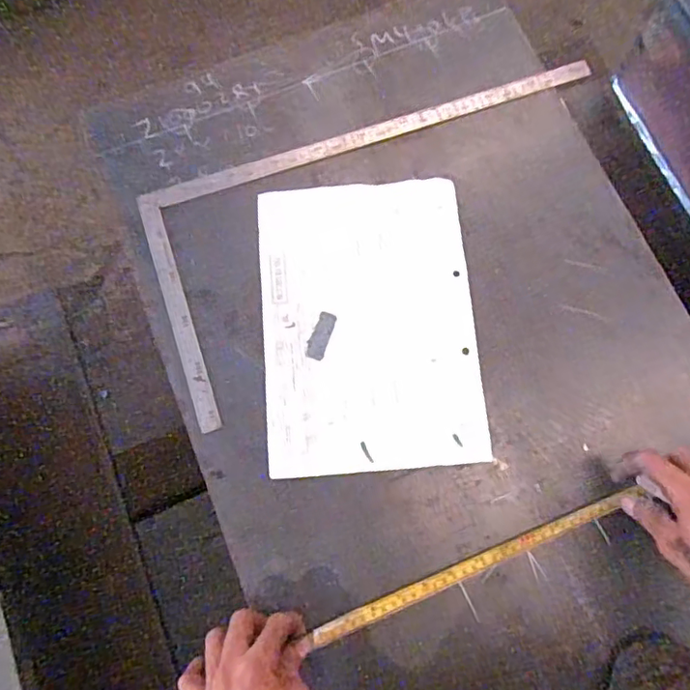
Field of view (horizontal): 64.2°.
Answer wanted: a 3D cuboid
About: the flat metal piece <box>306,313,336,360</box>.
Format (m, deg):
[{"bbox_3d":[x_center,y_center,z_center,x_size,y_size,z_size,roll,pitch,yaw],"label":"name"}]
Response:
[{"bbox_3d":[-0.023,-0.009,0.550,0.019,0.004,0.049,19,75,5],"label":"flat metal piece"}]

